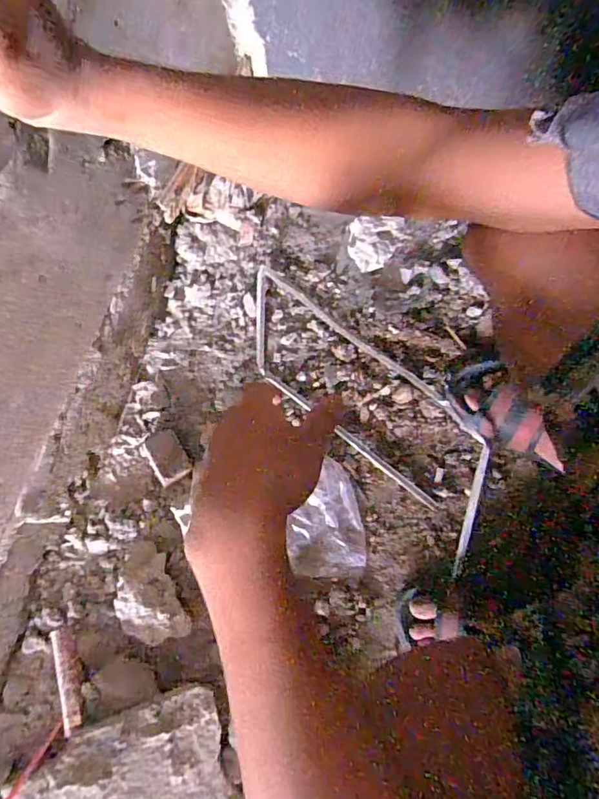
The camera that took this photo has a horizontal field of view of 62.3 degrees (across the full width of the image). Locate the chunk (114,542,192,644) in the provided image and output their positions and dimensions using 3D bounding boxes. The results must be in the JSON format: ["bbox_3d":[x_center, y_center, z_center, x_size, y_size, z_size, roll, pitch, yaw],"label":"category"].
[{"bbox_3d":[-0.196,0.250,0.632,0.071,0.042,0.123,-27,76,-2],"label":"chunk"}]

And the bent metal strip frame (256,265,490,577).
[{"bbox_3d":[0.094,0.004,0.677,0.164,0.039,0.476,-45,78,-6],"label":"bent metal strip frame"}]

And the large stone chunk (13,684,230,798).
[{"bbox_3d":[-0.210,0.434,0.571,0.238,0.058,0.154,-10,77,3],"label":"large stone chunk"}]

